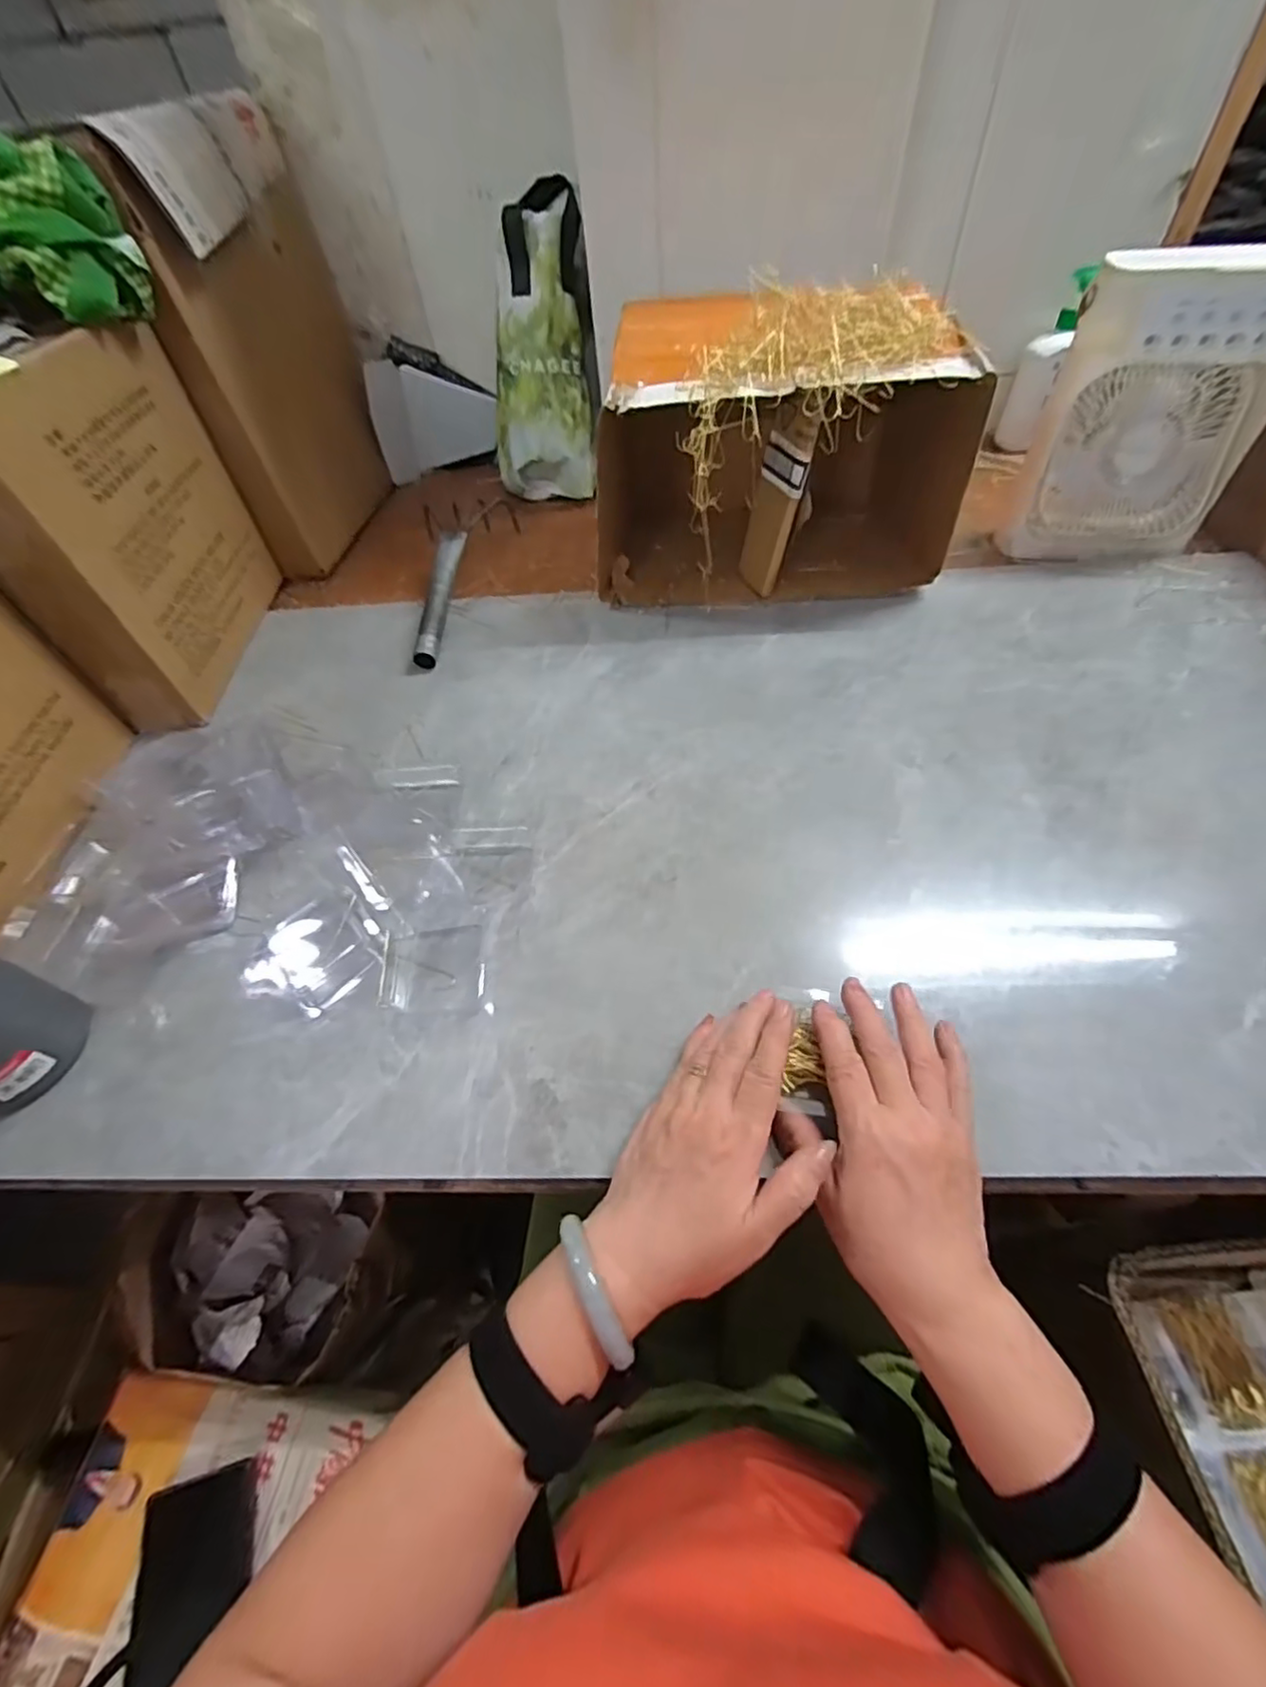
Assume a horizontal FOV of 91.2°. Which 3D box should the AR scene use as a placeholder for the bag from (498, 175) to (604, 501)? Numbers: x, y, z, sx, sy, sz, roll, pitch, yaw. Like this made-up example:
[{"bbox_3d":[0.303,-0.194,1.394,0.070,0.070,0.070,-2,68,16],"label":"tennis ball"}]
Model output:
[{"bbox_3d":[-0.111,-0.622,0.779,0.130,0.326,0.075,10,29,12],"label":"bag"}]

